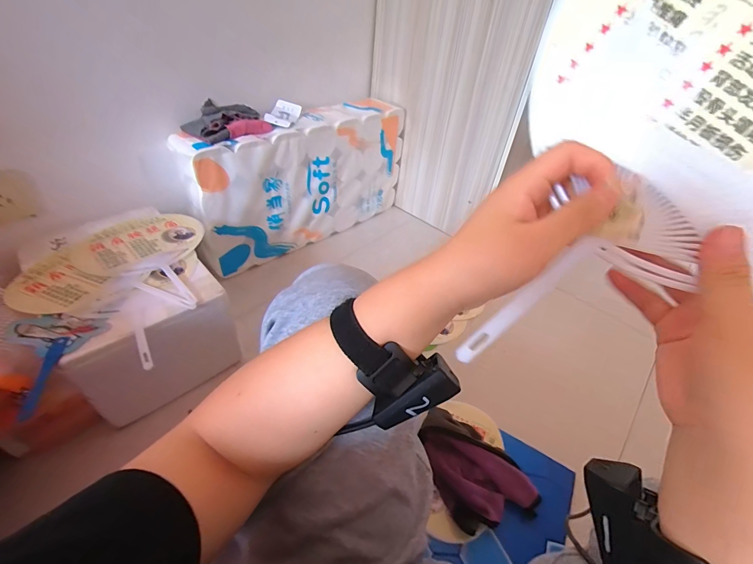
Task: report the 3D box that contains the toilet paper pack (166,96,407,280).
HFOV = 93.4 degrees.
[{"bbox_3d":[-0.202,-0.294,1.008,0.657,0.326,0.148,-31,54,-34],"label":"toilet paper pack"}]

